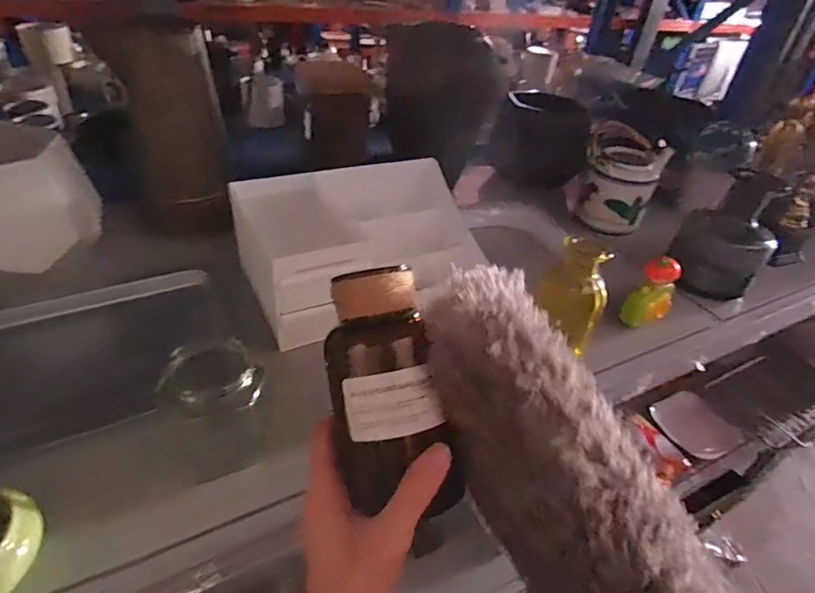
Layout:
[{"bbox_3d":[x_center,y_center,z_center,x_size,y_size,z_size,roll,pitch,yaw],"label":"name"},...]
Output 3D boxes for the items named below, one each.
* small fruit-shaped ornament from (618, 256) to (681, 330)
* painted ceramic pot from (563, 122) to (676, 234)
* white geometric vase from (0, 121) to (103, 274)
[{"bbox_3d":[0.318,-0.008,0.631,0.047,0.088,0.070,35,45,31],"label":"small fruit-shaped ornament"},{"bbox_3d":[0.354,-0.187,0.834,0.128,0.118,0.107,23,40,20],"label":"painted ceramic pot"},{"bbox_3d":[-0.478,-0.116,0.574,0.154,0.124,0.147,4,38,-4],"label":"white geometric vase"}]

